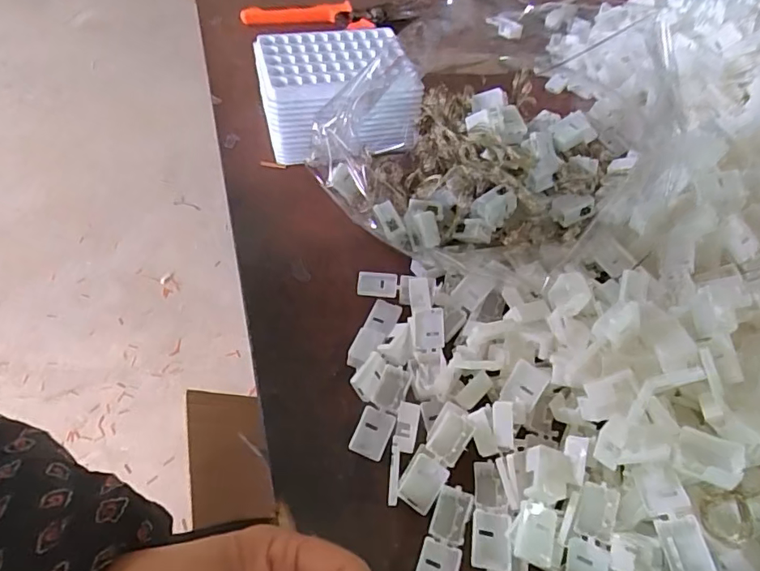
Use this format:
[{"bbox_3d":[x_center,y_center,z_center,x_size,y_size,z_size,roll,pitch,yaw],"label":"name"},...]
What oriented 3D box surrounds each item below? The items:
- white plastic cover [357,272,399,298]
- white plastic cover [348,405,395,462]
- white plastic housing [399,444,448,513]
[{"bbox_3d":[-0.002,-0.001,0.370,0.028,0.004,0.021,6,51,2],"label":"white plastic cover"},{"bbox_3d":[-0.004,0.087,0.307,0.020,0.007,0.027,20,53,12],"label":"white plastic cover"},{"bbox_3d":[0.023,0.107,0.285,0.021,0.004,0.030,33,92,23],"label":"white plastic housing"}]

